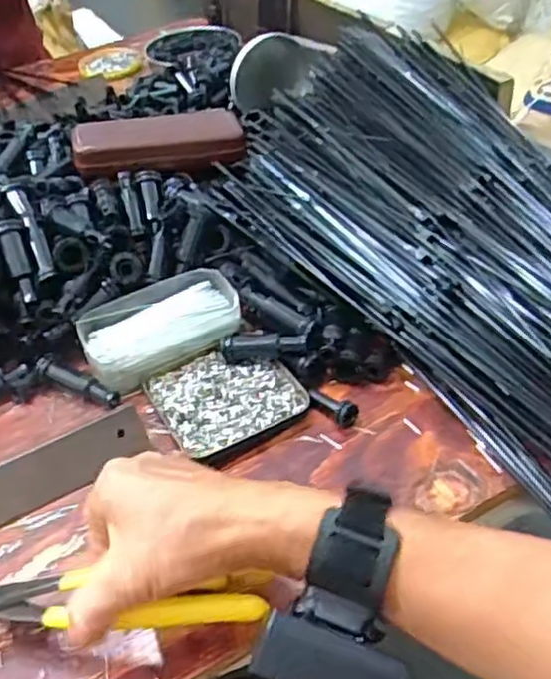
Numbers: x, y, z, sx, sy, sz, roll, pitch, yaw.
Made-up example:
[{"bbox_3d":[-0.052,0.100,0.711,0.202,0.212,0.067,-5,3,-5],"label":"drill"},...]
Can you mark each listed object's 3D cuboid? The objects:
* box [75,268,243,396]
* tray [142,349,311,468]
[{"bbox_3d":[-0.088,-0.010,0.543,0.119,0.032,0.069,-25,46,-19],"label":"box"},{"bbox_3d":[-0.036,0.039,0.505,0.094,0.008,0.094,-25,46,-20],"label":"tray"}]

